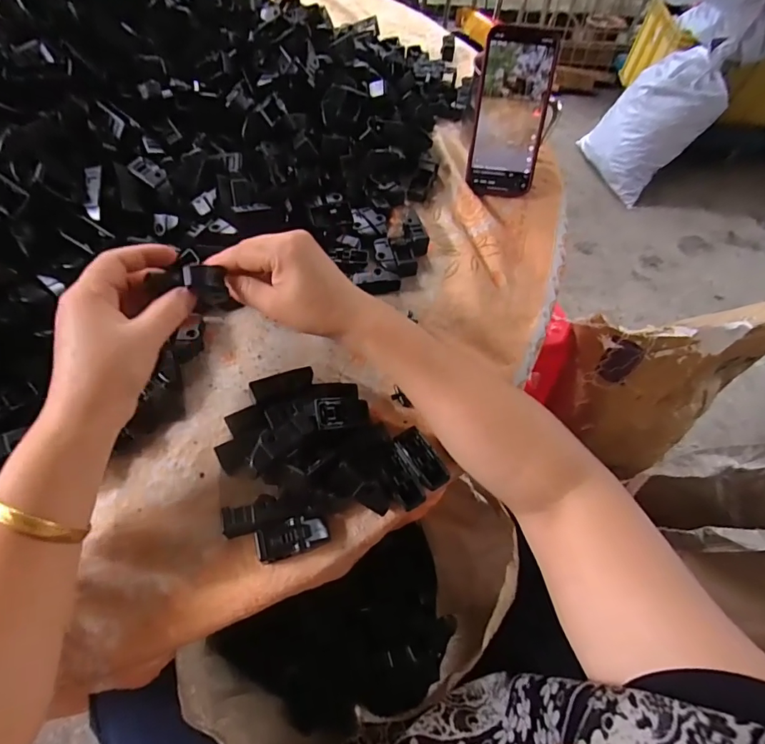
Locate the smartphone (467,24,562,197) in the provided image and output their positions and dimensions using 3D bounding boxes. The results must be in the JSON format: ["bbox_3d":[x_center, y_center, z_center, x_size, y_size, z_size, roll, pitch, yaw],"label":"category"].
[{"bbox_3d":[0.137,-0.273,0.479,0.075,0.154,0.015,3,25,-2],"label":"smartphone"}]

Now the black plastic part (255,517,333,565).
[{"bbox_3d":[-0.061,0.113,0.308,0.049,0.014,0.022,-6,60,-26],"label":"black plastic part"}]

